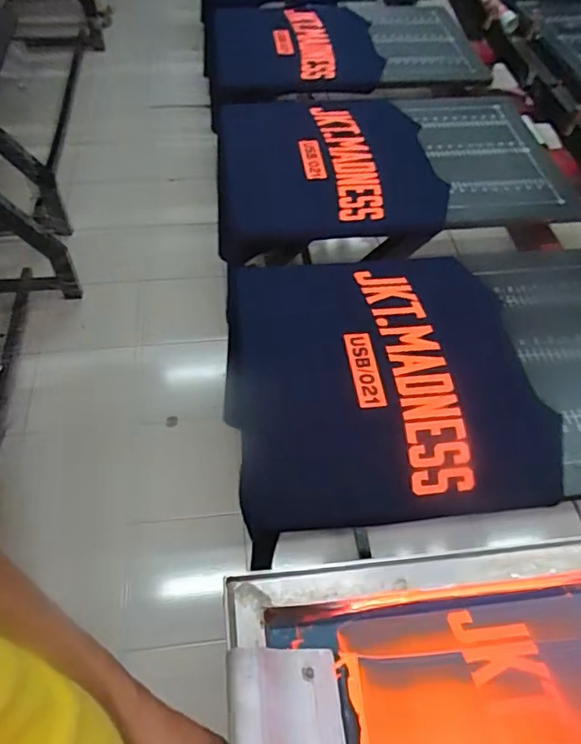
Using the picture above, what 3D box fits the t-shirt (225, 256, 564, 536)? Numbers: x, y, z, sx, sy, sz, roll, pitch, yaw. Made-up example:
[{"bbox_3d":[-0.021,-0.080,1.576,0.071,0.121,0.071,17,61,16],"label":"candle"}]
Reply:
[{"bbox_3d":[0.117,-0.002,0.738,0.387,0.051,0.411,-4,54,-4],"label":"t-shirt"}]

